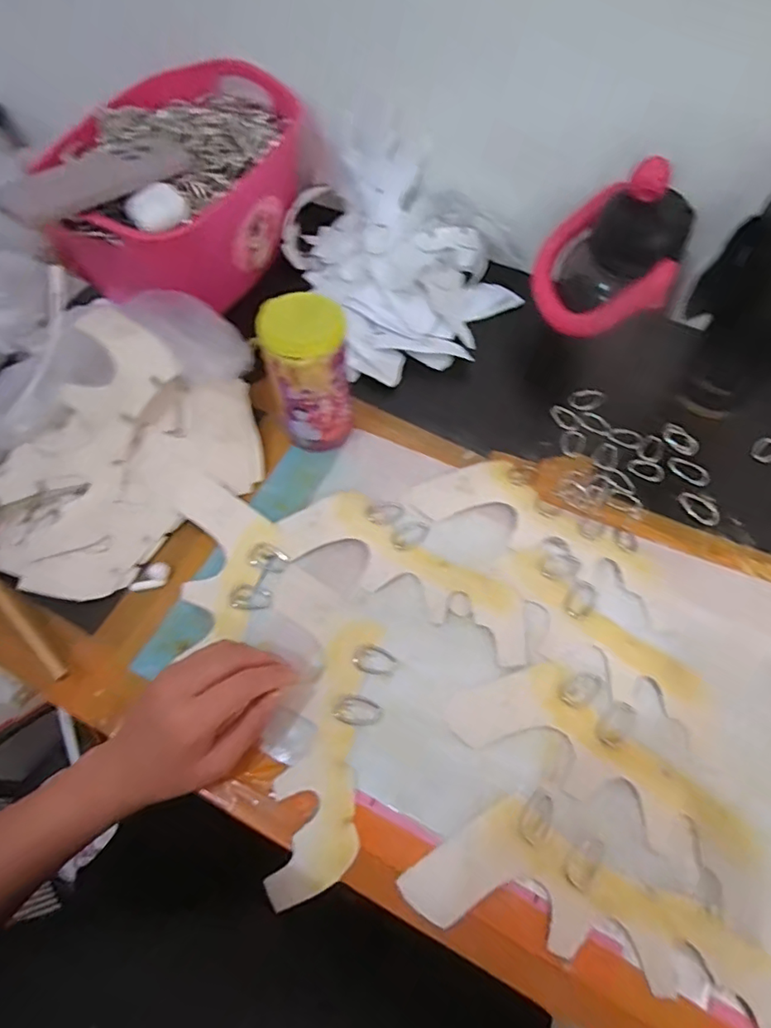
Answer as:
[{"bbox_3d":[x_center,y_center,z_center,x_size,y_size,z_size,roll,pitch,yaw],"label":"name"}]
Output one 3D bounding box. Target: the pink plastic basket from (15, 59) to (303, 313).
[{"bbox_3d":[-0.205,-0.343,0.581,0.193,0.118,0.276,22,66,12],"label":"pink plastic basket"}]

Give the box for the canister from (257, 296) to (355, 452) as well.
[{"bbox_3d":[-0.062,-0.113,0.462,0.063,0.129,0.059,-21,65,-8],"label":"canister"}]

